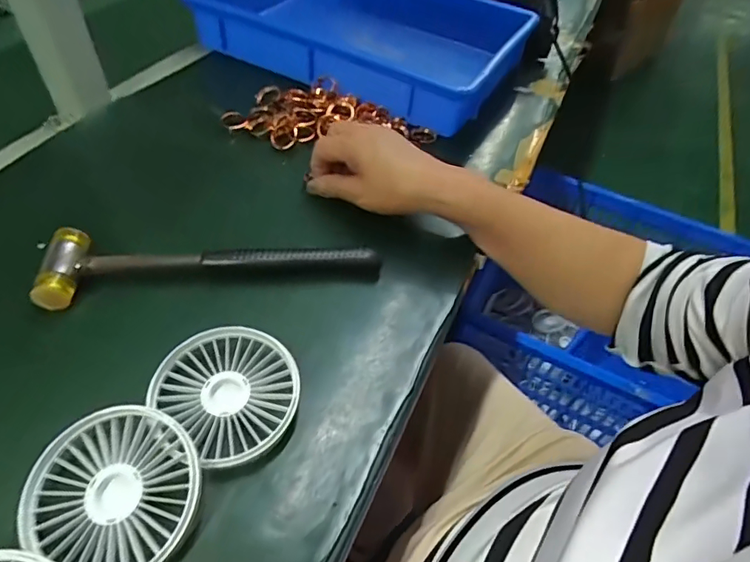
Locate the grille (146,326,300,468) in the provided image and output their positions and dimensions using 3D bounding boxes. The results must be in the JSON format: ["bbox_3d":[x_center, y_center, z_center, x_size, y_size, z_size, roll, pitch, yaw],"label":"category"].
[{"bbox_3d":[-0.089,0.067,0.304,0.084,0.022,0.076,38,56,25],"label":"grille"}]

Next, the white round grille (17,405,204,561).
[{"bbox_3d":[-0.136,0.108,0.257,0.088,0.018,0.079,23,51,14],"label":"white round grille"}]

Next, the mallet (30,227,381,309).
[{"bbox_3d":[-0.117,-0.019,0.369,0.236,0.028,0.053,-7,50,-11],"label":"mallet"}]

